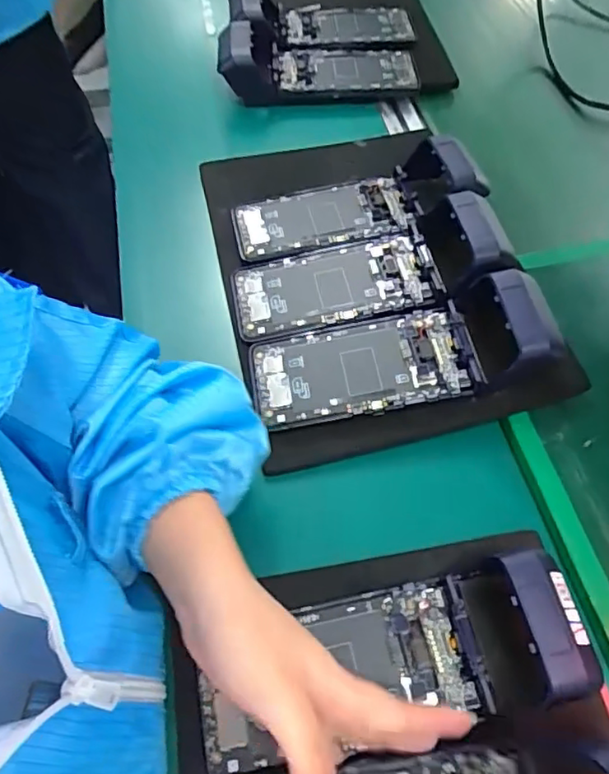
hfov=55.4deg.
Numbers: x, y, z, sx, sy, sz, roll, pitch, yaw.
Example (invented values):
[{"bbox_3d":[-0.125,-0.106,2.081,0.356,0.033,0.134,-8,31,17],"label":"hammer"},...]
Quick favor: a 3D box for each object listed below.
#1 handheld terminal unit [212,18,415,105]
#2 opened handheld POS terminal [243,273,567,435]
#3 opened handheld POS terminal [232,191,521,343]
[{"bbox_3d":[0.016,-0.365,0.649,0.221,0.061,0.089,-8,59,-7],"label":"handheld terminal unit"},{"bbox_3d":[0.070,-0.023,0.439,0.223,0.050,0.082,-14,59,5],"label":"opened handheld POS terminal"},{"bbox_3d":[0.051,-0.092,0.486,0.223,0.062,0.093,-16,59,2],"label":"opened handheld POS terminal"}]

